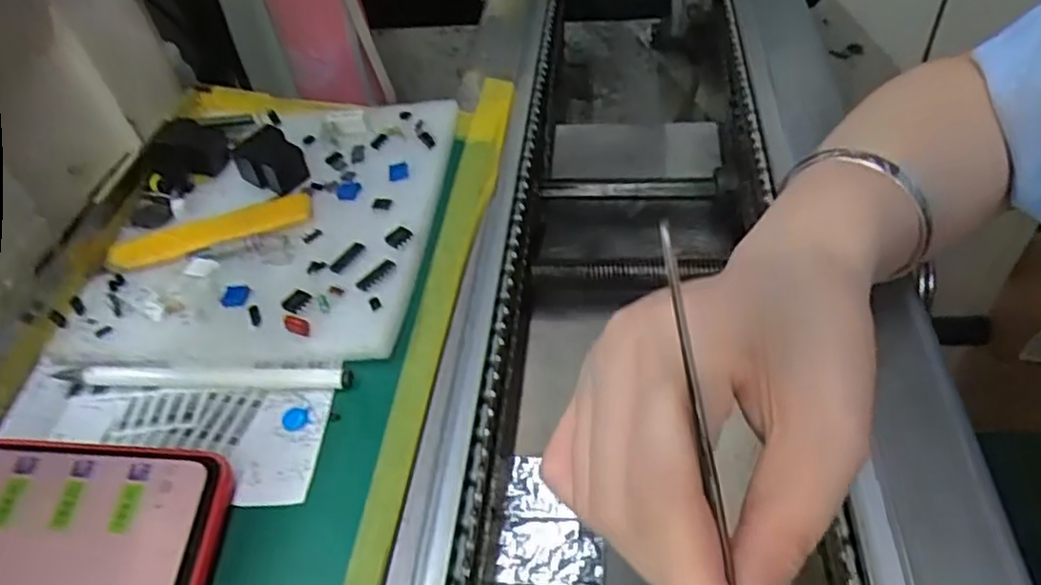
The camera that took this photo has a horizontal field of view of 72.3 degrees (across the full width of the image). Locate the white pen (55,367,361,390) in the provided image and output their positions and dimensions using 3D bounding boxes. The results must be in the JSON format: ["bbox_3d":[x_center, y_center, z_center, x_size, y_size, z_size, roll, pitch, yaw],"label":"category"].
[{"bbox_3d":[-0.132,0.035,0.296,0.125,0.013,0.008,0,45,6],"label":"white pen"}]

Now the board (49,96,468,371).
[{"bbox_3d":[-0.122,-0.041,0.354,0.155,0.020,0.176,1,45,7],"label":"board"}]

